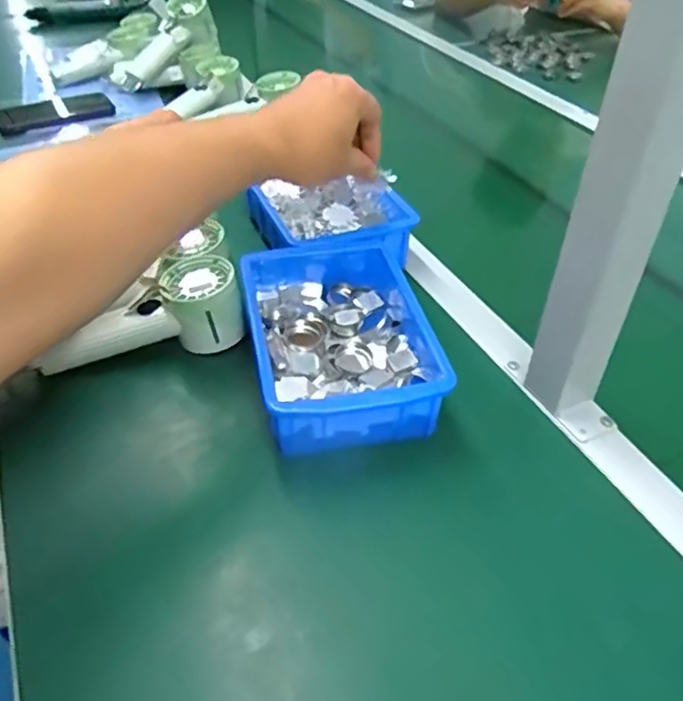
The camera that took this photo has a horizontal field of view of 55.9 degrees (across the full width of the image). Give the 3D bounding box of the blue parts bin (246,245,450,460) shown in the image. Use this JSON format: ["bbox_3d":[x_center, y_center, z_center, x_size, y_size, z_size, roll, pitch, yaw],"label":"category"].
[{"bbox_3d":[-0.003,-0.013,0.531,0.141,0.057,0.208,-7,41,-9],"label":"blue parts bin"}]

